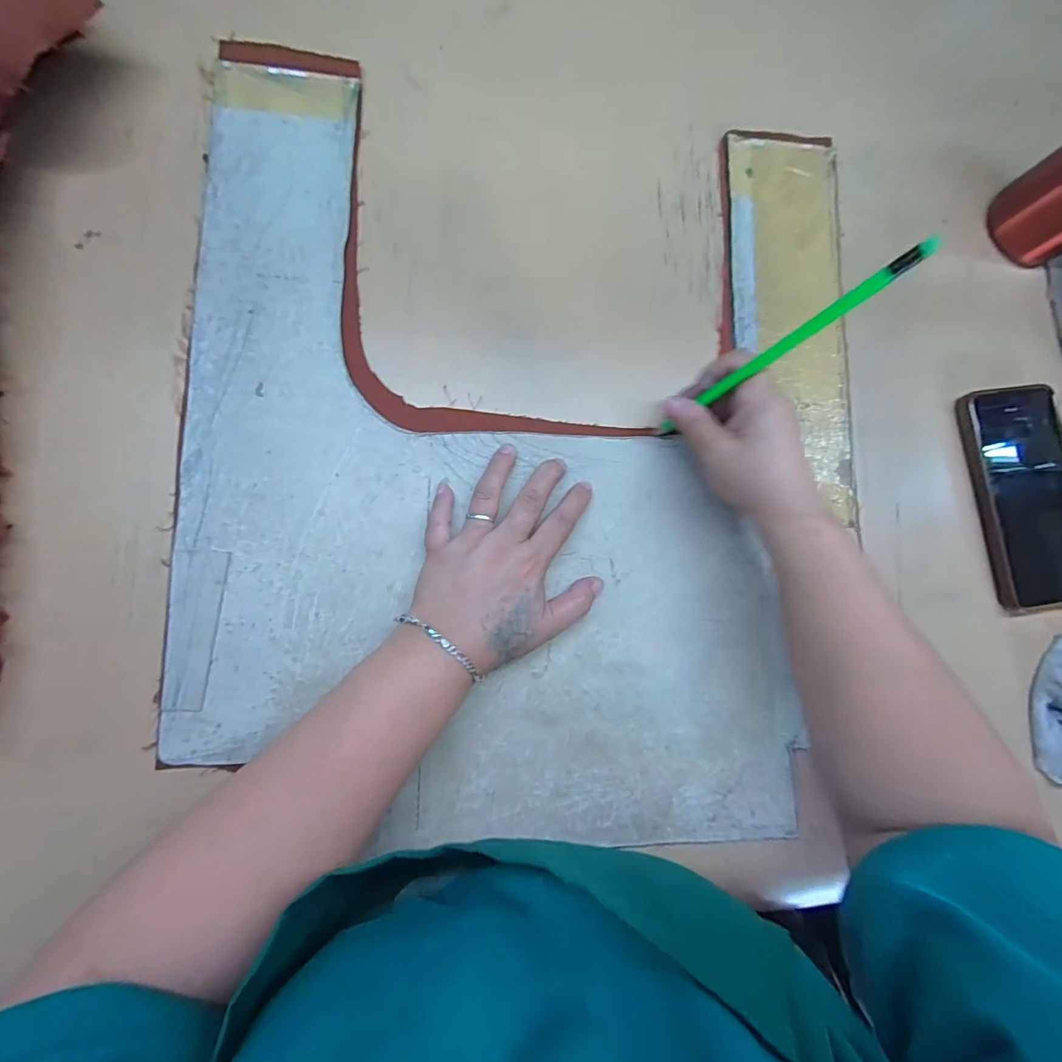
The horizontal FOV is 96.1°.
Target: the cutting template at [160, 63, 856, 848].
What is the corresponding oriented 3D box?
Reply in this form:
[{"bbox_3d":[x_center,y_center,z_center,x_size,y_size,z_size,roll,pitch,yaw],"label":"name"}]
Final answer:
[{"bbox_3d":[0.003,-0.053,0.329,0.449,0.008,0.494,5,83,-7],"label":"cutting template"}]

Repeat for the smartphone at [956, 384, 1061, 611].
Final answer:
[{"bbox_3d":[0.389,-0.028,0.370,0.089,0.016,0.170,-7,85,-8],"label":"smartphone"}]

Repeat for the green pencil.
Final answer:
[{"bbox_3d":[0.133,-0.097,0.269,0.006,0.162,0.008,-29,88,-37],"label":"green pencil"}]

